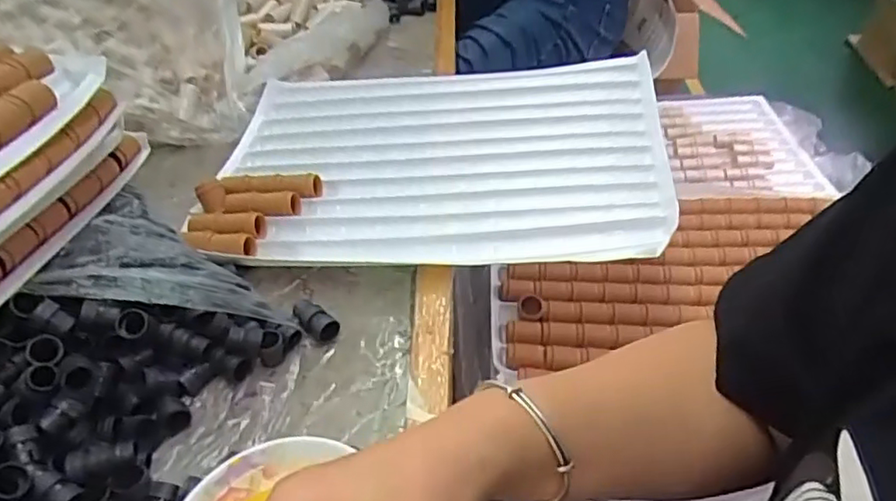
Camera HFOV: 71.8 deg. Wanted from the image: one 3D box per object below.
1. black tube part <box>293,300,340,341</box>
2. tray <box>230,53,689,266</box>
[{"bbox_3d":[-0.105,0.057,0.492,0.045,0.018,0.017,30,51,30],"label":"black tube part"},{"bbox_3d":[-0.017,-0.098,0.619,0.447,0.031,0.316,1,39,11],"label":"tray"}]

